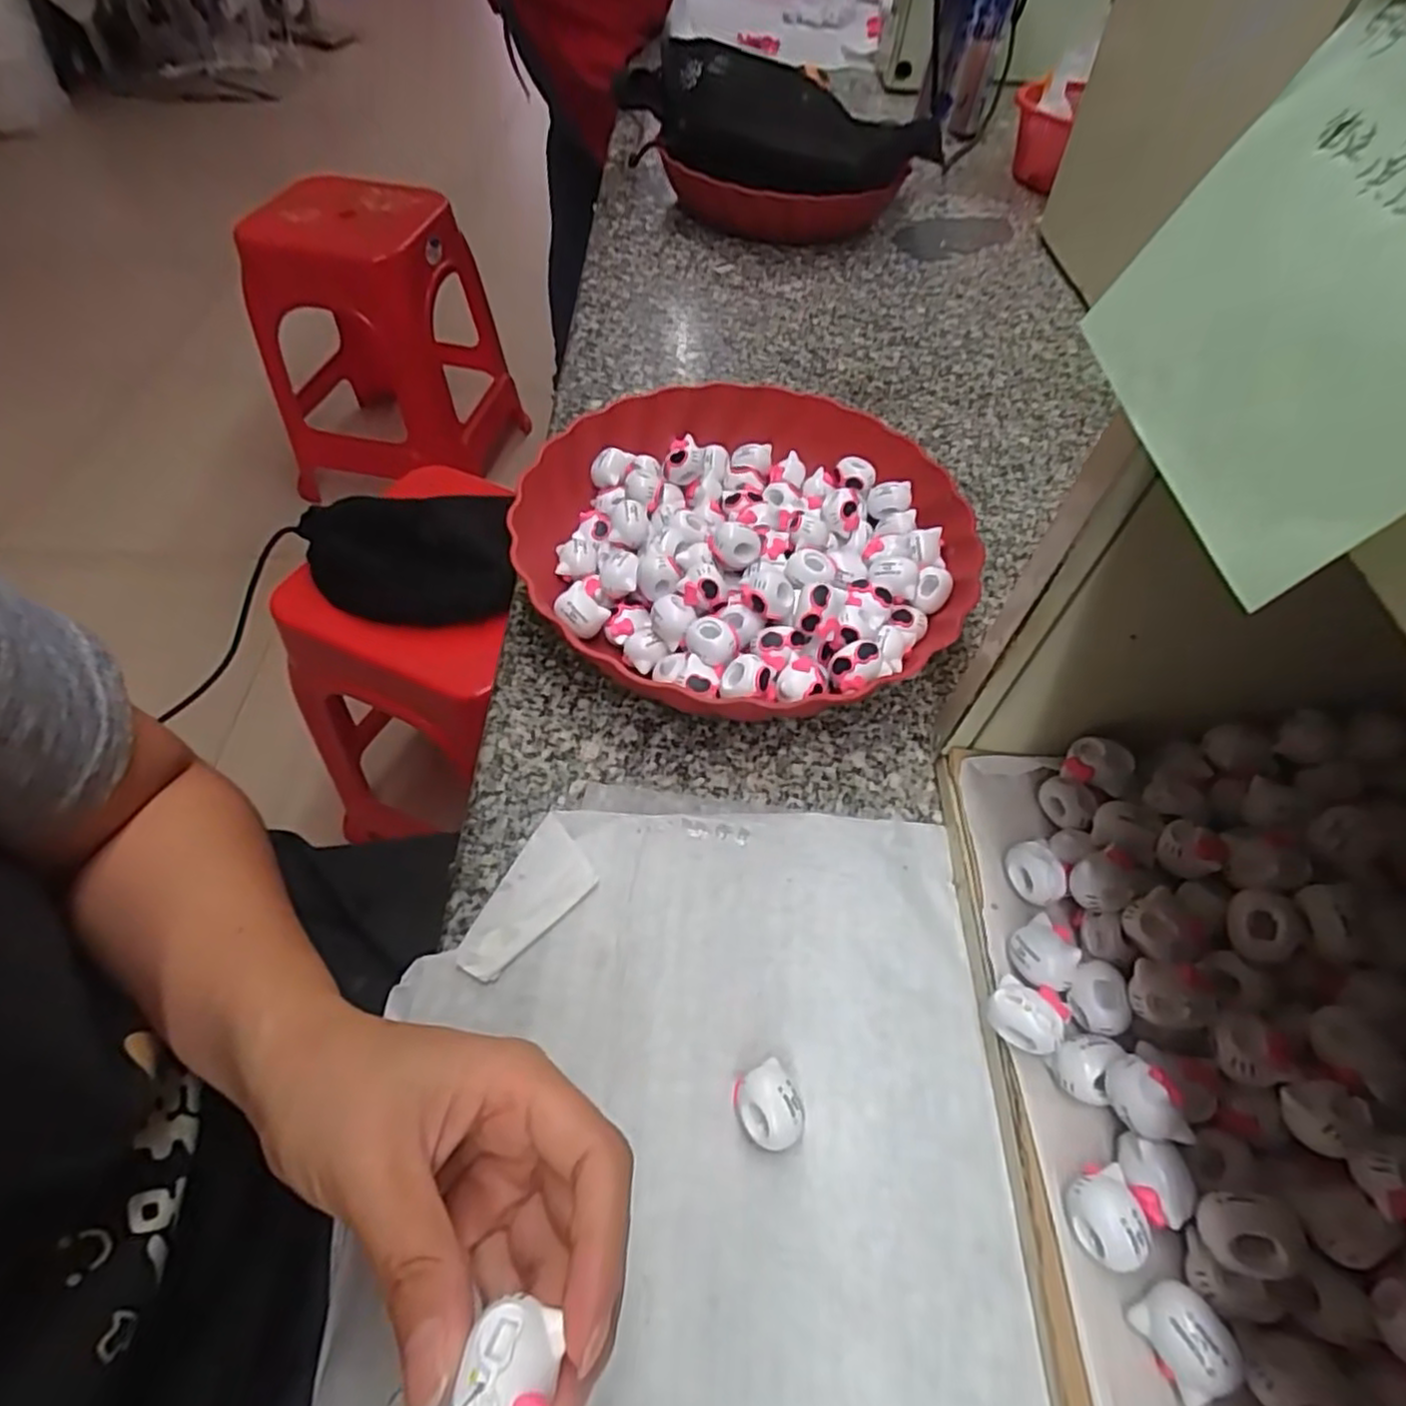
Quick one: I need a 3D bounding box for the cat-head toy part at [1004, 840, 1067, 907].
[{"bbox_3d":[0.135,0.069,0.291,0.019,0.018,0.024,-35,60,-21],"label":"cat-head toy part"}]

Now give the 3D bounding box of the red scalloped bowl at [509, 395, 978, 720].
[{"bbox_3d":[0.024,-0.091,0.399,0.238,0.052,0.243,-31,58,-19],"label":"red scalloped bowl"}]

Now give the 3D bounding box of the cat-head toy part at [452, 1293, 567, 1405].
[{"bbox_3d":[-0.040,0.140,0.147,0.019,0.008,0.024,6,54,6],"label":"cat-head toy part"}]

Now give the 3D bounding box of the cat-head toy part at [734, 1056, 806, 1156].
[{"bbox_3d":[0.023,0.143,0.252,0.021,0.018,0.026,-32,59,-20],"label":"cat-head toy part"}]

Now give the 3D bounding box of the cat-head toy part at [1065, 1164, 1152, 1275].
[{"bbox_3d":[0.127,0.162,0.225,0.021,0.018,0.025,-20,55,-13],"label":"cat-head toy part"}]

